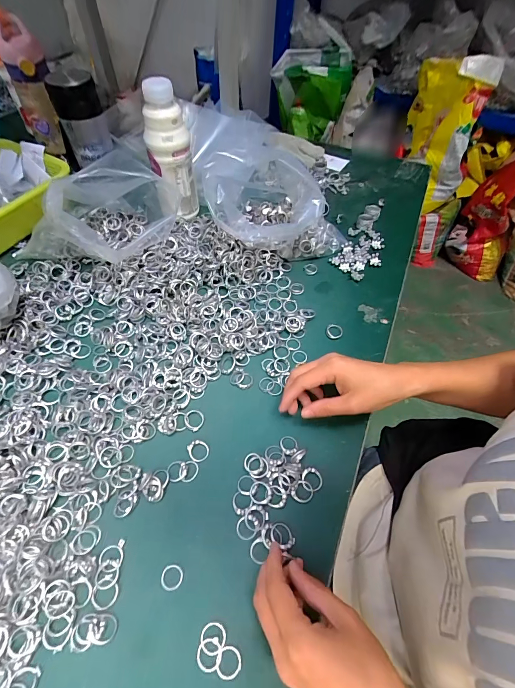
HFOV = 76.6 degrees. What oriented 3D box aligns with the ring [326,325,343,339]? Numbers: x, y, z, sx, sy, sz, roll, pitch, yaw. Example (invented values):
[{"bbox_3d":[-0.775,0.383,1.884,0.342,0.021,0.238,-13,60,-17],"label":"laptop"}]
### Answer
[{"bbox_3d":[0.106,-0.018,0.449,0.022,0.006,0.023,2,56,-2],"label":"ring"}]

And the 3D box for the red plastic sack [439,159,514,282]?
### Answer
[{"bbox_3d":[1.067,-0.577,1.436,0.156,0.612,0.275,-37,66,-26],"label":"red plastic sack"}]

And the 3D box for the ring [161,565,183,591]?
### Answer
[{"bbox_3d":[-0.076,0.206,0.288,0.019,0.004,0.019,2,56,-2],"label":"ring"}]

